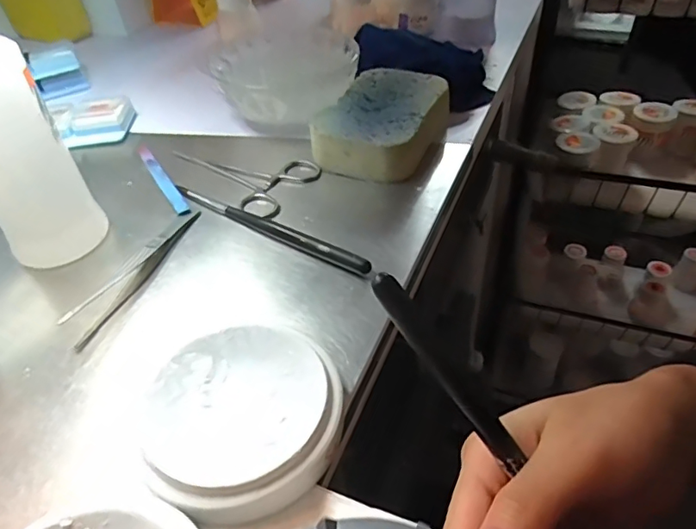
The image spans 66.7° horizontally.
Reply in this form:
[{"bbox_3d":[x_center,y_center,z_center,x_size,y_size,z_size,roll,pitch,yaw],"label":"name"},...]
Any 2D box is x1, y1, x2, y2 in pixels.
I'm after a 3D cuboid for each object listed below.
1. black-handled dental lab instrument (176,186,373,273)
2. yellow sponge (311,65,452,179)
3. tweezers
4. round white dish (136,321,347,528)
[{"bbox_3d":[-0.053,-0.026,0.341,0.161,0.007,0.009,24,51,29],"label":"black-handled dental lab instrument"},{"bbox_3d":[0.029,-0.108,0.404,0.074,0.035,0.112,15,46,21],"label":"yellow sponge"},{"bbox_3d":[-0.127,0.002,0.320,0.018,0.006,0.116,15,47,21],"label":"tweezers"},{"bbox_3d":[-0.046,0.066,0.232,0.084,0.020,0.086,-3,43,3],"label":"round white dish"}]

